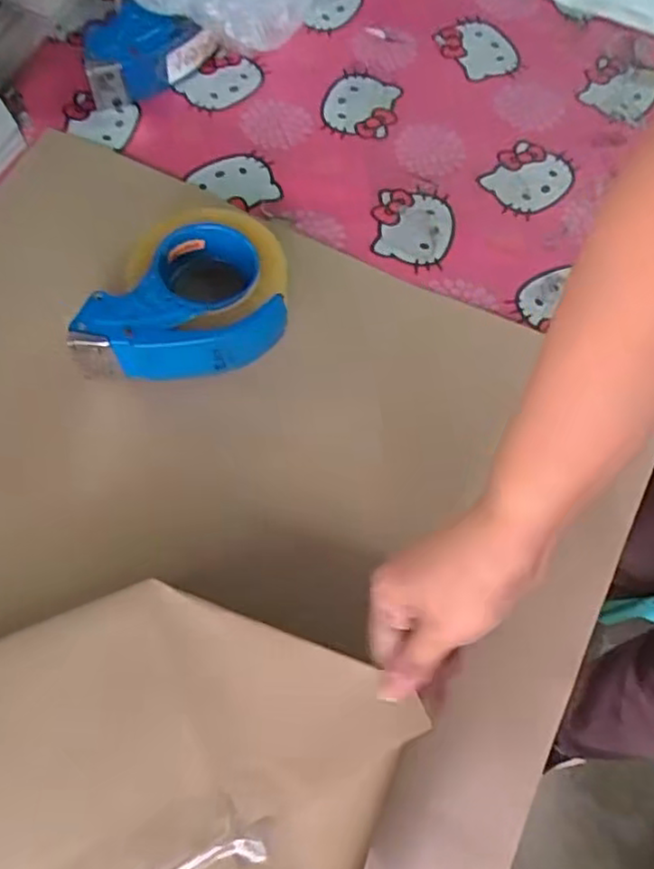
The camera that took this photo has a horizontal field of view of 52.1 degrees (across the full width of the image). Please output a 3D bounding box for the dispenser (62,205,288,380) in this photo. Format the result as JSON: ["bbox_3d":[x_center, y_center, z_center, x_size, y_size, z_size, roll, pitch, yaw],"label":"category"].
[{"bbox_3d":[-0.113,-0.115,0.537,0.155,0.063,0.135,-1,68,-1],"label":"dispenser"}]

